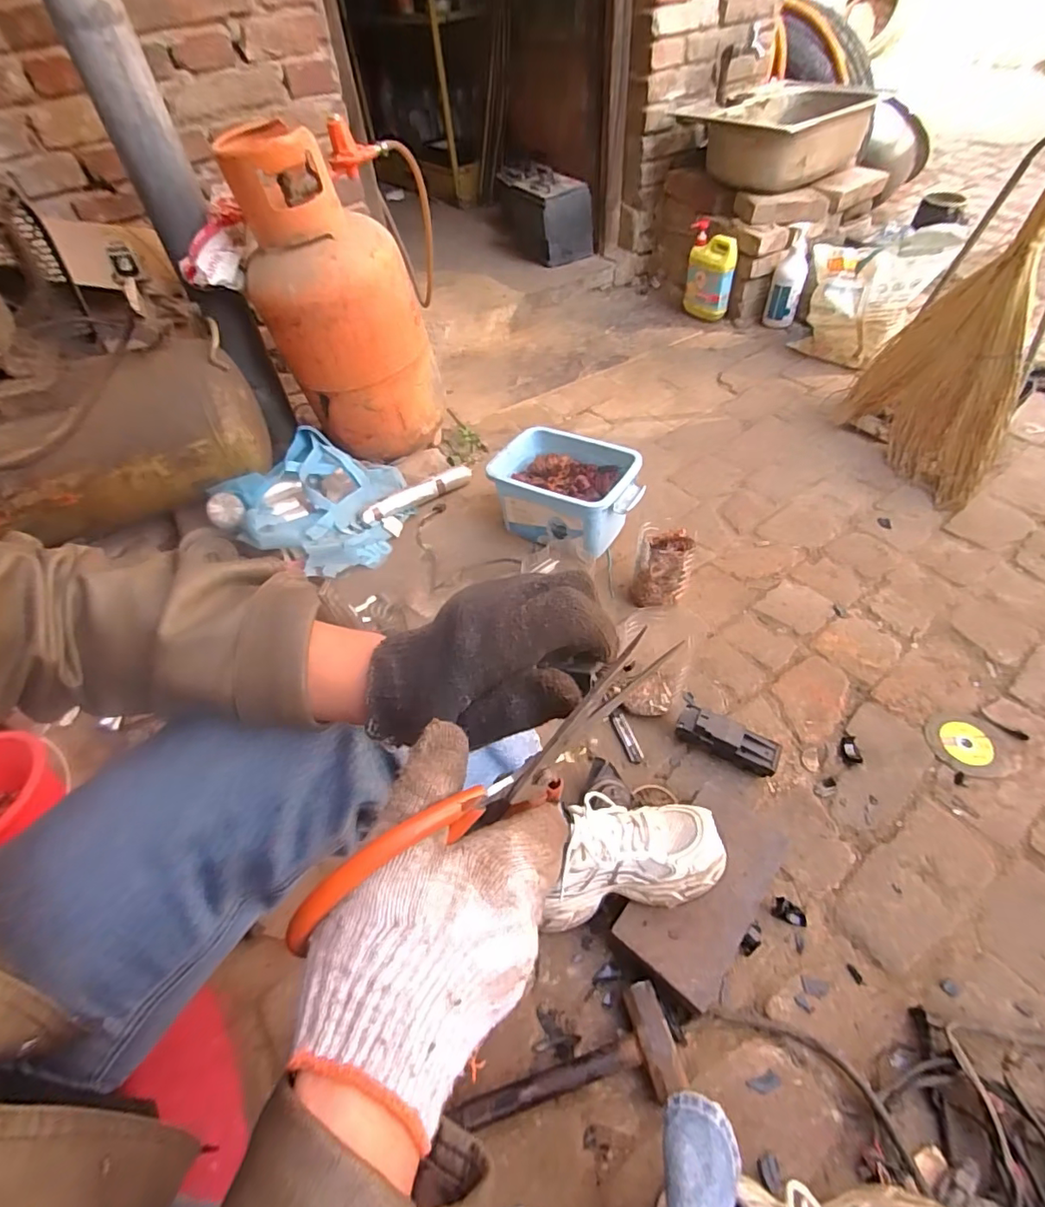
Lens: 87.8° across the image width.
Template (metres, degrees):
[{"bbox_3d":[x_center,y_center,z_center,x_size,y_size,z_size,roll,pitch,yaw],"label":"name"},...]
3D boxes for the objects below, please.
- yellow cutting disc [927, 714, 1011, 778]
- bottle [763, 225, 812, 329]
[{"bbox_3d":[0.622,0.196,0.758,0.093,0.010,0.101,-3,49,3],"label":"yellow cutting disc"},{"bbox_3d":[0.761,-0.928,1.556,0.089,0.258,0.076,13,52,16],"label":"bottle"}]

